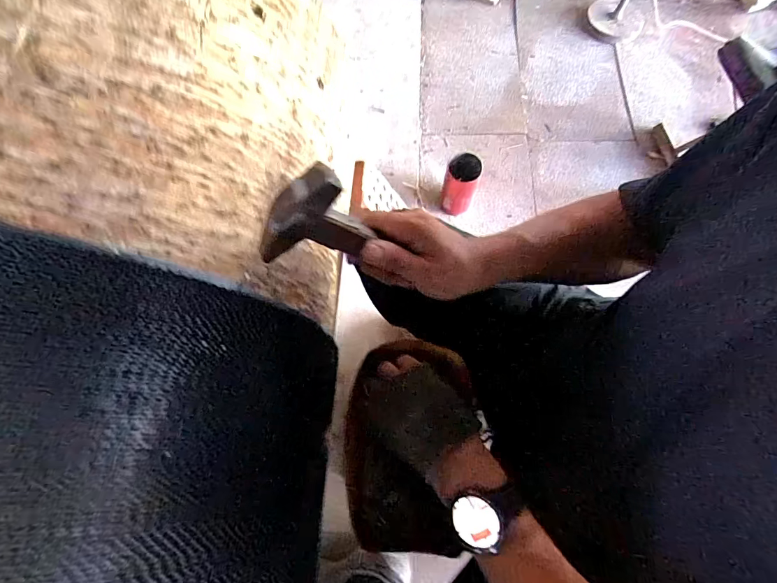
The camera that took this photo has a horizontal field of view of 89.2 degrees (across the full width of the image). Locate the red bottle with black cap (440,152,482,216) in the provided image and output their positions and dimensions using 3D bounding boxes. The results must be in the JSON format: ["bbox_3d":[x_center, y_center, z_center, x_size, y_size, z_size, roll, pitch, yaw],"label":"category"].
[{"bbox_3d":[0.174,-0.261,0.966,0.075,0.136,0.077,14,66,4],"label":"red bottle with black cap"}]

